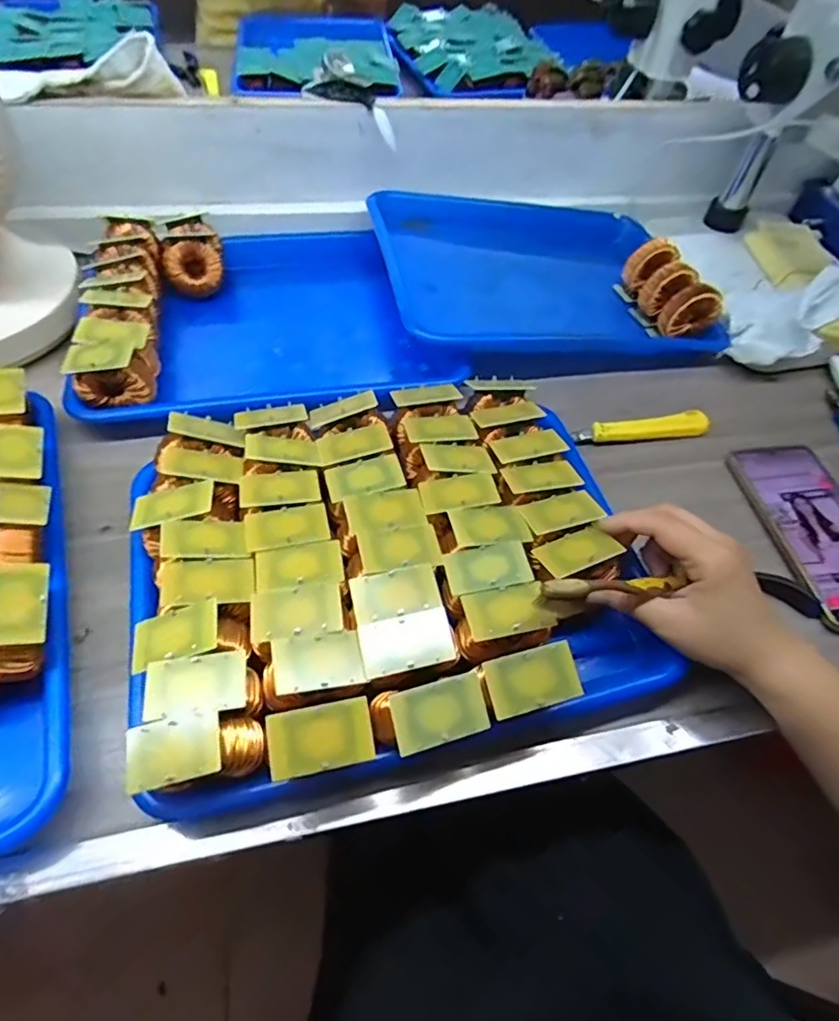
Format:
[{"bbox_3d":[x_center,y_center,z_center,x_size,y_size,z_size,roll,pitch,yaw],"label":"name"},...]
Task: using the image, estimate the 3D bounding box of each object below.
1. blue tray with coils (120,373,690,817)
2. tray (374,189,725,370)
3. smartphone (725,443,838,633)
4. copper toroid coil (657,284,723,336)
[{"bbox_3d":[-0.020,0.029,0.377,0.315,0.061,0.259,-8,56,-12],"label":"blue tray with coils"},{"bbox_3d":[0.120,-0.240,0.585,0.328,0.041,0.256,-8,59,-19],"label":"tray"},{"bbox_3d":[0.317,0.014,0.455,0.087,0.013,0.169,-4,55,-9],"label":"smartphone"},{"bbox_3d":[0.263,-0.193,0.557,0.058,0.057,0.032,-23,60,-21],"label":"copper toroid coil"}]

